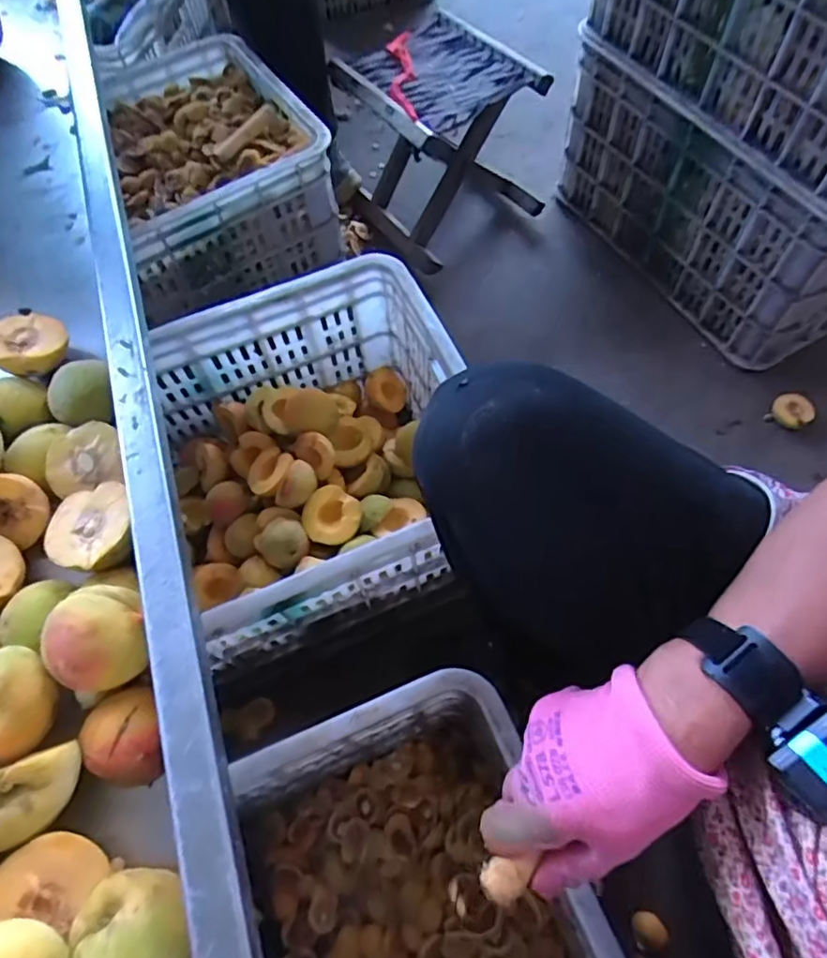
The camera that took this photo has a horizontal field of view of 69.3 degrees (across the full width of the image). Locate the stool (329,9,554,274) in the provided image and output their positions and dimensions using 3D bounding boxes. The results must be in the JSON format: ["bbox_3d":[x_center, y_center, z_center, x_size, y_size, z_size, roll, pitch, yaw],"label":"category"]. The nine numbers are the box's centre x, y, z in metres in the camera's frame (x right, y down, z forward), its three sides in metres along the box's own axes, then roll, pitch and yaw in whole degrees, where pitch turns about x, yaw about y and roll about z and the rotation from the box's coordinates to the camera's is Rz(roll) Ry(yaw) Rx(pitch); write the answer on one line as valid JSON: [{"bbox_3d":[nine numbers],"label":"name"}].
[{"bbox_3d":[0.032,-0.573,1.025,0.255,0.273,0.319,-30,66,-12],"label":"stool"}]

